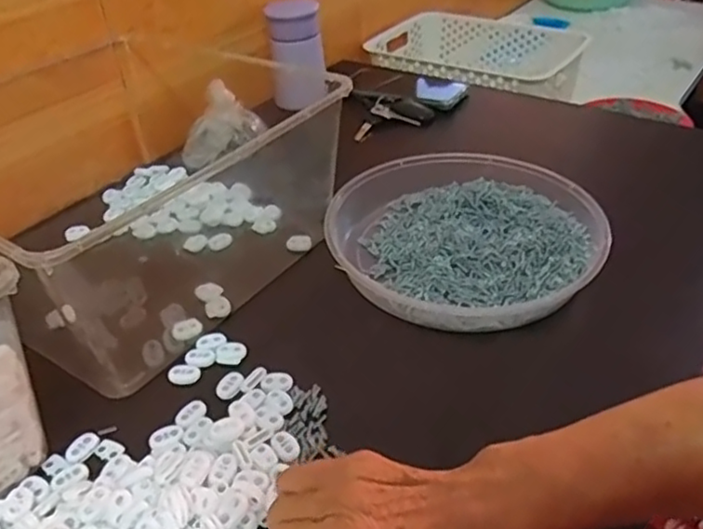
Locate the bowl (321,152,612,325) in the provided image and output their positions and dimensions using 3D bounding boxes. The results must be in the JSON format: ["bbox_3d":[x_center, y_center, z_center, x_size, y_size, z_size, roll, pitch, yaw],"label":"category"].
[{"bbox_3d":[0.097,-0.030,0.559,0.224,0.045,0.220,-2,37,2],"label":"bowl"}]

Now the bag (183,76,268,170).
[{"bbox_3d":[-0.144,-0.157,0.707,0.049,0.071,0.108,22,44,29],"label":"bag"}]

